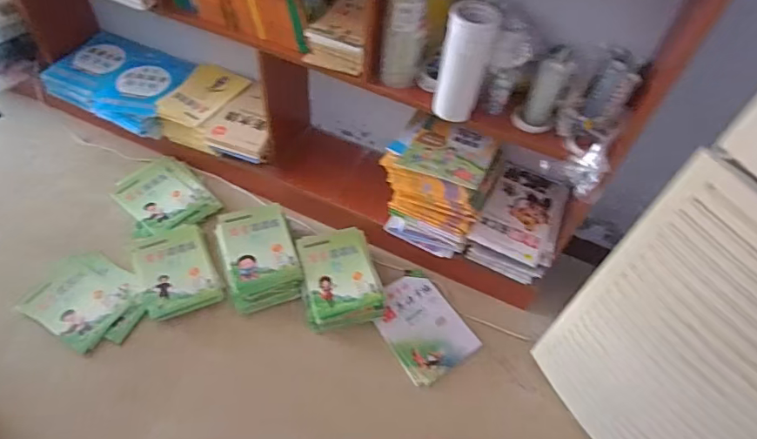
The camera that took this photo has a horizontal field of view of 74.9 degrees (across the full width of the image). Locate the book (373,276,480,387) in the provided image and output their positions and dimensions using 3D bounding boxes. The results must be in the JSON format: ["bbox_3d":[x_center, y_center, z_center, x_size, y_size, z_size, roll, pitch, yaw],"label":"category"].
[{"bbox_3d":[0.130,0.311,1.470,0.232,0.020,0.293,-27,66,-22],"label":"book"}]

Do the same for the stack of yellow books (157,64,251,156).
[{"bbox_3d":[-0.579,-0.383,1.659,0.208,0.093,0.311,19,54,9],"label":"stack of yellow books"}]

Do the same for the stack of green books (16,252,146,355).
[{"bbox_3d":[-0.801,0.228,1.377,0.285,0.026,0.225,33,59,4],"label":"stack of green books"}]

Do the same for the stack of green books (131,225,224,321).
[{"bbox_3d":[-0.596,0.144,1.460,0.203,0.048,0.272,-19,57,-19],"label":"stack of green books"}]

